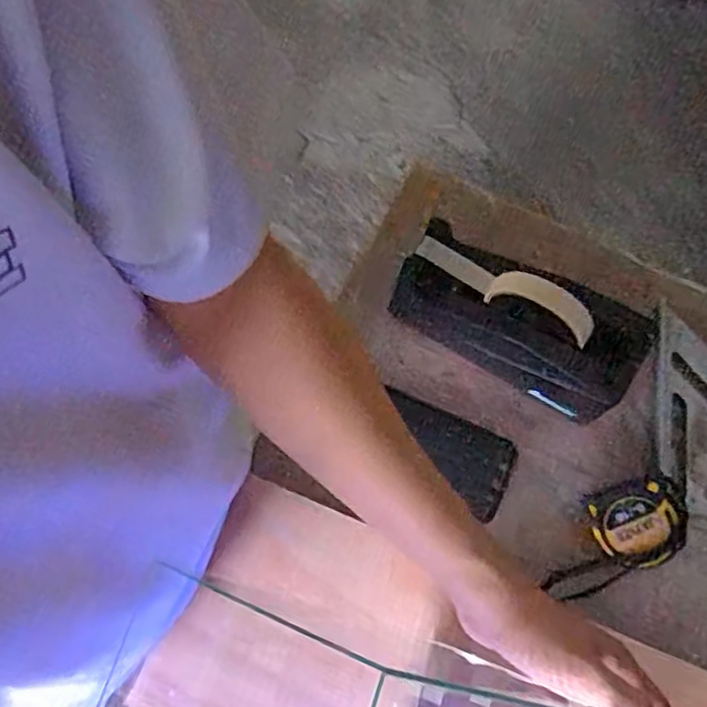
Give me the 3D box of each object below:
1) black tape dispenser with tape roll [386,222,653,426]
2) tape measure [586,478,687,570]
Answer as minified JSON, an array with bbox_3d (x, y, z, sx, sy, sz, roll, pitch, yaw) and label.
[{"bbox_3d":[0.130,-0.028,0.550,0.196,0.116,0.071,29,74,12],"label":"black tape dispenser with tape roll"},{"bbox_3d":[0.221,0.134,0.531,0.062,0.039,0.061,-12,70,-2],"label":"tape measure"}]

